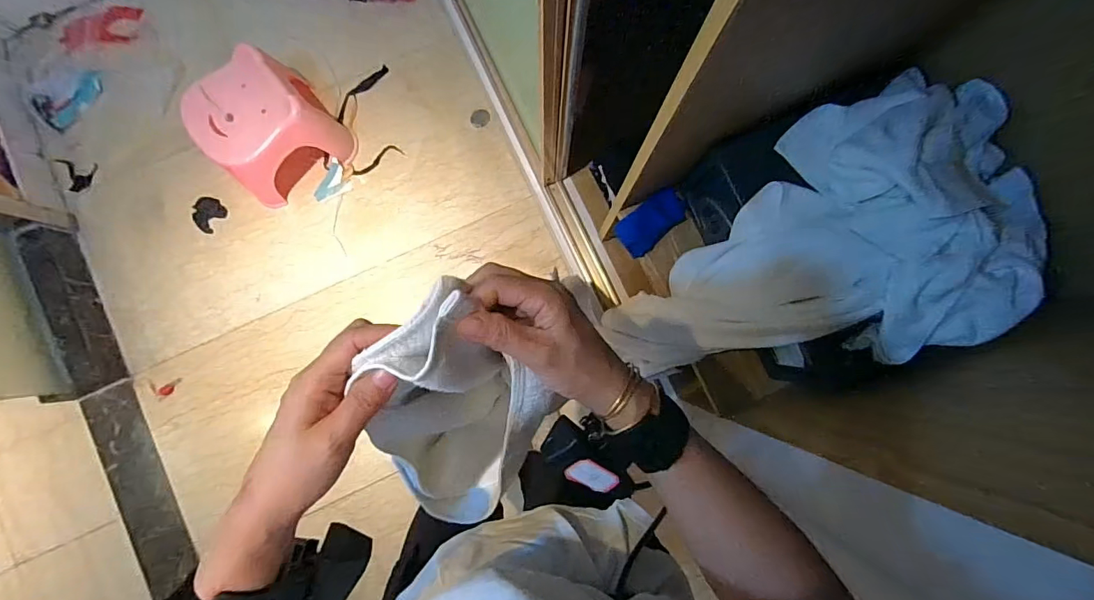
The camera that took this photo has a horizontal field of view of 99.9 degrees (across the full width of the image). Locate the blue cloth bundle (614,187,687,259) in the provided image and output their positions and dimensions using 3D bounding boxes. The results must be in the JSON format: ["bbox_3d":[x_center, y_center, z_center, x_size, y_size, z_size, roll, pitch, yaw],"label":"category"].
[{"bbox_3d":[0.215,-0.159,0.941,0.146,0.035,0.085,-37,74,16],"label":"blue cloth bundle"}]

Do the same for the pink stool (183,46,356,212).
[{"bbox_3d":[-0.747,-0.461,1.253,0.311,0.242,0.278,-40,87,-4],"label":"pink stool"}]

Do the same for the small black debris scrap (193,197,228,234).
[{"bbox_3d":[-0.985,-0.252,1.338,0.096,0.011,0.089,0,85,-1],"label":"small black debris scrap"}]

